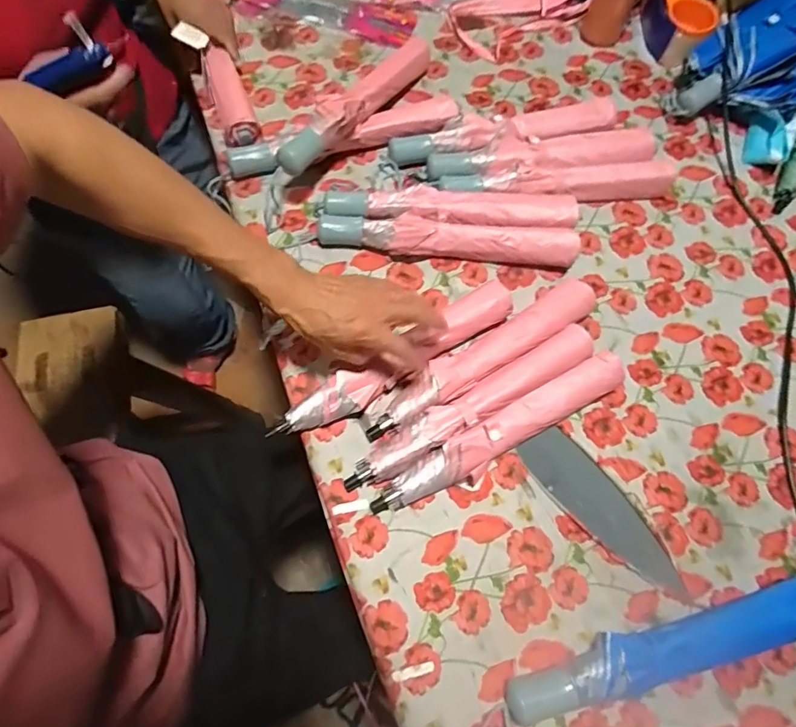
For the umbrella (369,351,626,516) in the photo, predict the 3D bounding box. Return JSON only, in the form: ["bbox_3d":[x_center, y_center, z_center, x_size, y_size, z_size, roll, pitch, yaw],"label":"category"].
[{"bbox_3d":[0.117,0.079,0.532,0.327,0.043,0.050,-27,72,-14],"label":"umbrella"}]

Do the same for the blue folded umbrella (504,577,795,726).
[{"bbox_3d":[0.270,0.280,0.463,0.343,0.041,0.053,-11,69,-8],"label":"blue folded umbrella"}]

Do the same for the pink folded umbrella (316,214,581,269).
[{"bbox_3d":[0.065,-0.162,0.617,0.340,0.038,0.045,8,67,-1],"label":"pink folded umbrella"}]

